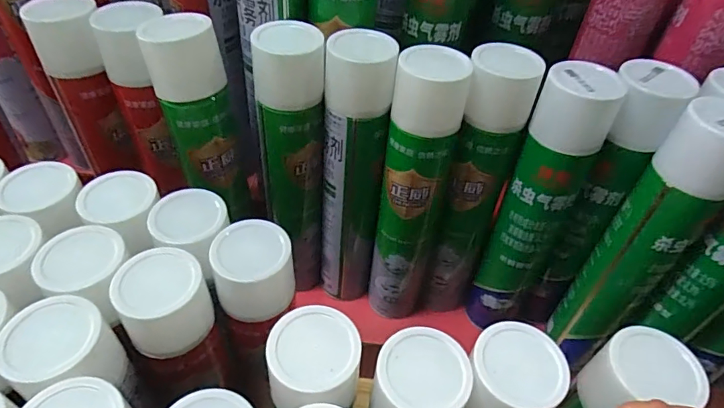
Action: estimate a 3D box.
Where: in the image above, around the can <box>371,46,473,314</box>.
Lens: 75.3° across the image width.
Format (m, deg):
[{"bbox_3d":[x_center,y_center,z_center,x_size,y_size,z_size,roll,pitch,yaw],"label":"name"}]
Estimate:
[{"bbox_3d":[0.052,0.003,0.504,0.066,0.332,0.060,3,46,-3],"label":"can"}]

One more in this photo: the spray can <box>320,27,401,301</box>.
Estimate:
[{"bbox_3d":[-0.009,-0.018,0.517,0.065,0.329,0.065,10,46,4],"label":"spray can"}]

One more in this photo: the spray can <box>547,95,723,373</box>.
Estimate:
[{"bbox_3d":[0.274,0.049,0.469,0.075,0.318,0.063,36,53,26],"label":"spray can"}]

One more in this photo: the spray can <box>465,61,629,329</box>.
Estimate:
[{"bbox_3d":[0.179,0.017,0.497,0.077,0.325,0.060,22,49,15],"label":"spray can"}]

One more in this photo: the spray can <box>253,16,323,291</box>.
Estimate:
[{"bbox_3d":[-0.074,-0.033,0.520,0.070,0.323,0.063,22,48,15],"label":"spray can"}]

